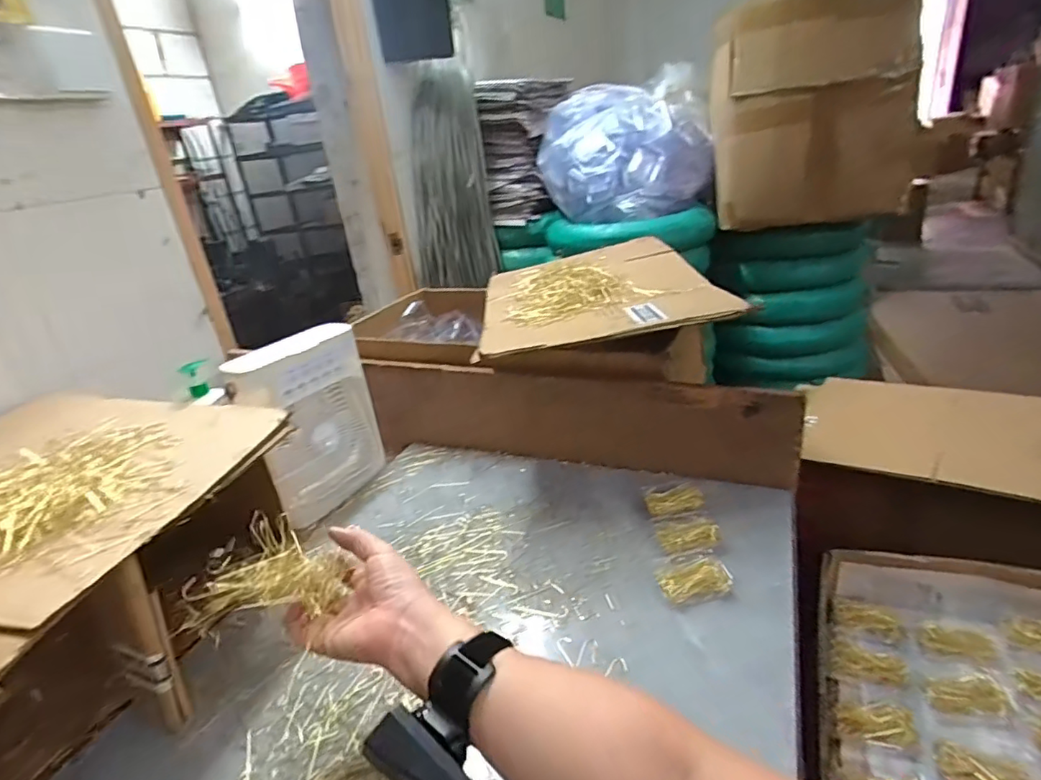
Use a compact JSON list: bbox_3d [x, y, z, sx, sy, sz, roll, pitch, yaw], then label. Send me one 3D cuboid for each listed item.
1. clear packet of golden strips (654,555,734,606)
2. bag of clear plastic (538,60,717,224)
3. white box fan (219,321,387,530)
[{"bbox_3d":[0.190,0.205,0.610,0.080,0.012,0.051,-13,25,-11],"label":"clear packet of golden strips"},{"bbox_3d":[0.295,-0.665,1.555,0.480,0.331,0.422,-4,25,7],"label":"bag of clear plastic"},{"bbox_3d":[-0.310,0.054,0.841,0.079,0.257,0.193,8,29,30],"label":"white box fan"}]

